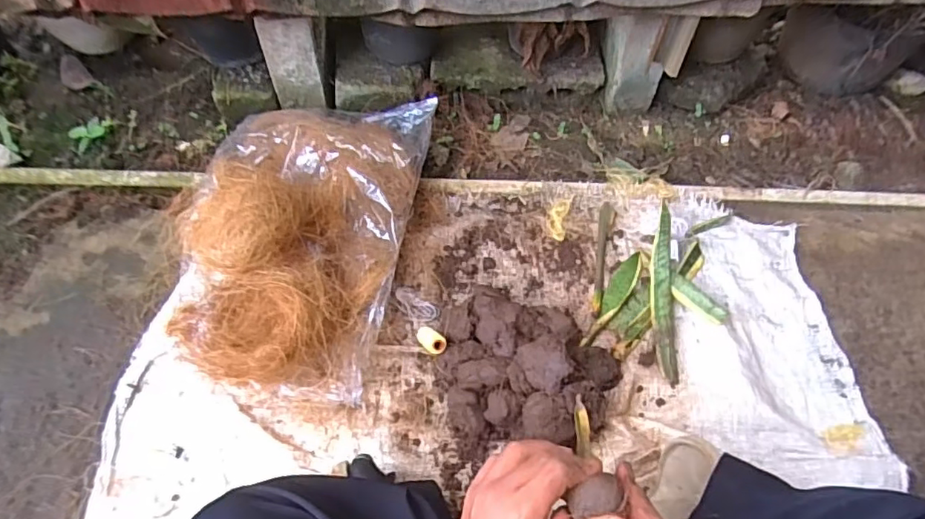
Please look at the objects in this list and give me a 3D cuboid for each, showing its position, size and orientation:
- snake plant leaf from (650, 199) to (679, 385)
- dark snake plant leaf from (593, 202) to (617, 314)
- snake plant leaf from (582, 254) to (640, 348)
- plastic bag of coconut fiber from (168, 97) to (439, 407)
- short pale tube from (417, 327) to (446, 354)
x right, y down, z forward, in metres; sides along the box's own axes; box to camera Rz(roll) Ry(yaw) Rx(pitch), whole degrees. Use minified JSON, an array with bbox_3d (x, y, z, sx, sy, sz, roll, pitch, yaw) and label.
[{"bbox_3d":[0.277,0.037,0.779,0.030,0.037,0.256,5,60,1],"label":"snake plant leaf"},{"bbox_3d":[0.201,-0.005,0.820,0.022,0.009,0.187,14,60,6],"label":"dark snake plant leaf"},{"bbox_3d":[0.212,0.052,0.781,0.030,0.015,0.164,28,63,14],"label":"snake plant leaf"},{"bbox_3d":[-0.209,-0.067,0.737,0.271,0.185,0.449,7,60,2],"label":"plastic bag of coconut fiber"},{"bbox_3d":[-0.041,0.103,0.724,0.023,0.016,0.064,-30,22,-18],"label":"short pale tube"}]

